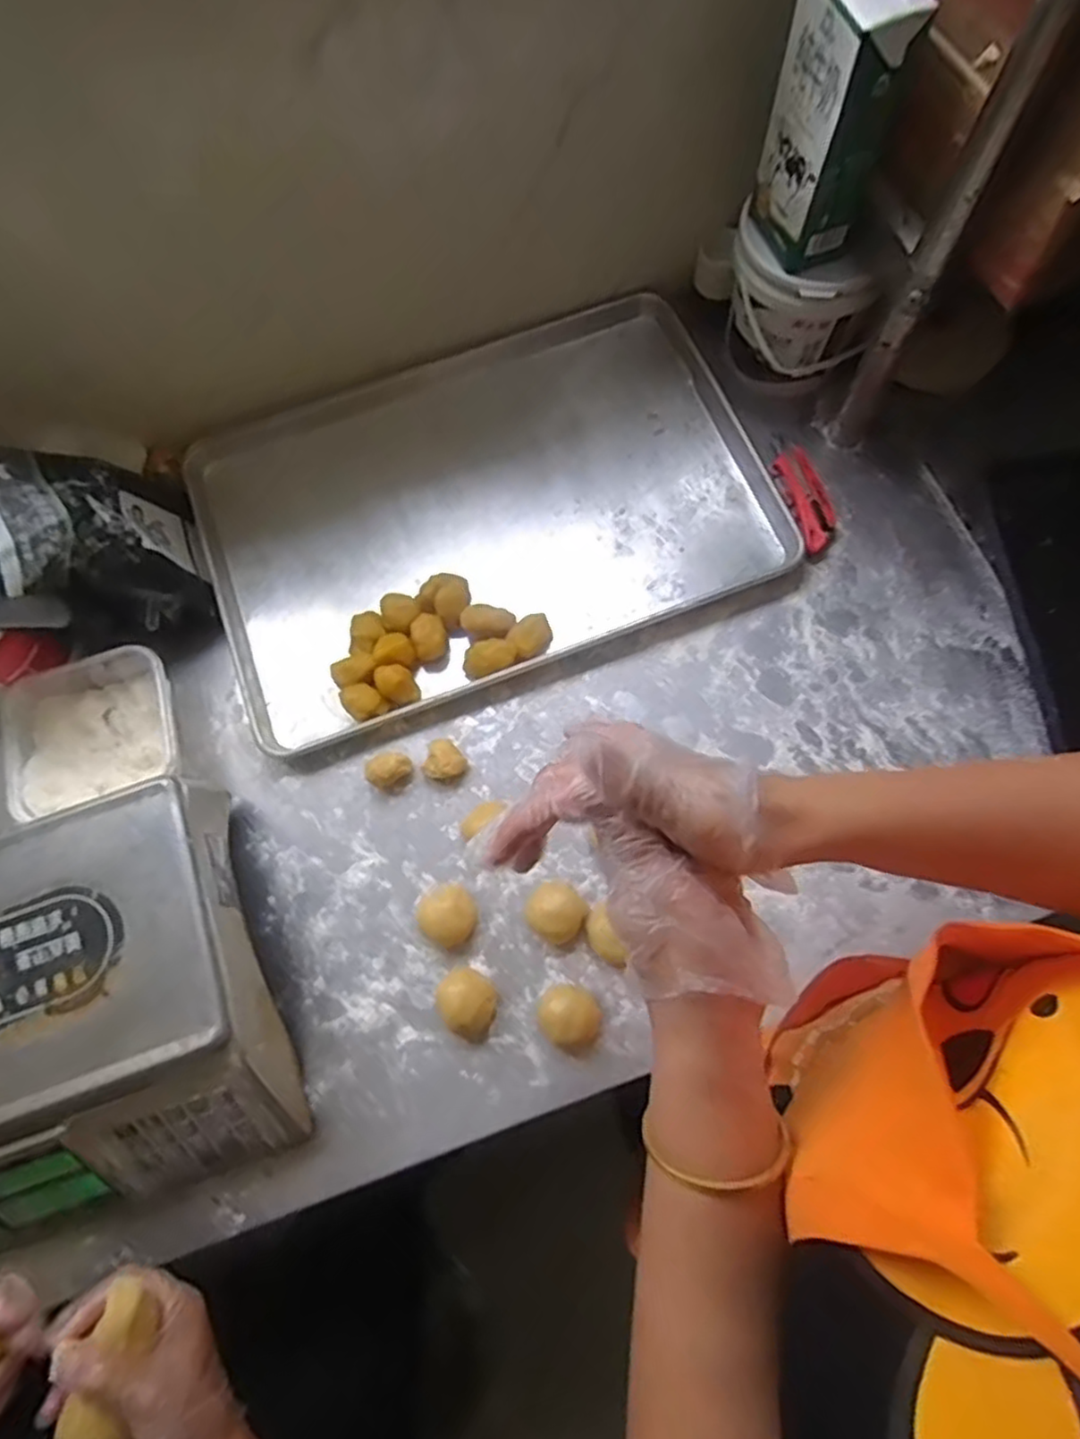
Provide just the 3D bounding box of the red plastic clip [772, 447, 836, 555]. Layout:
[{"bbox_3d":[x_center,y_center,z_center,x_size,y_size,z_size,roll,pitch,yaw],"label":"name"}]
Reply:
[{"bbox_3d":[0.299,-0.248,0.804,0.051,0.019,0.133,-15,73,-2],"label":"red plastic clip"}]

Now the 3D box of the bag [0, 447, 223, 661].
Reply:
[{"bbox_3d":[-0.468,-0.173,0.708,0.112,0.255,0.205,-32,71,30],"label":"bag"}]

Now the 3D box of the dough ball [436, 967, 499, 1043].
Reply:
[{"bbox_3d":[-0.065,0.256,0.649,0.047,0.035,0.059,-42,76,-9],"label":"dough ball"}]

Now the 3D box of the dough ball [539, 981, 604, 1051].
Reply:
[{"bbox_3d":[0.027,0.266,0.645,0.055,0.026,0.051,-1,73,2],"label":"dough ball"}]

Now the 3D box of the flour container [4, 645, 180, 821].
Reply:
[{"bbox_3d":[-0.448,0.017,0.732,0.166,0.057,0.146,-21,74,-4],"label":"flour container"}]

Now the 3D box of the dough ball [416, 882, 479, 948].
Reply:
[{"bbox_3d":[-0.085,0.183,0.672,0.050,0.037,0.052,-1,73,2],"label":"dough ball"}]

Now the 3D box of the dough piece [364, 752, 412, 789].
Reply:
[{"bbox_3d":[-0.152,0.050,0.721,0.044,0.029,0.028,-24,74,-5],"label":"dough piece"}]

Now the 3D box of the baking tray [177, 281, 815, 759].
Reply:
[{"bbox_3d":[-0.063,-0.246,0.806,0.616,0.033,0.431,-19,74,-3],"label":"baking tray"}]

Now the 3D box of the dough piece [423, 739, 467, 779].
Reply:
[{"bbox_3d":[-0.097,0.043,0.721,0.038,0.026,0.040,-41,76,-9],"label":"dough piece"}]

